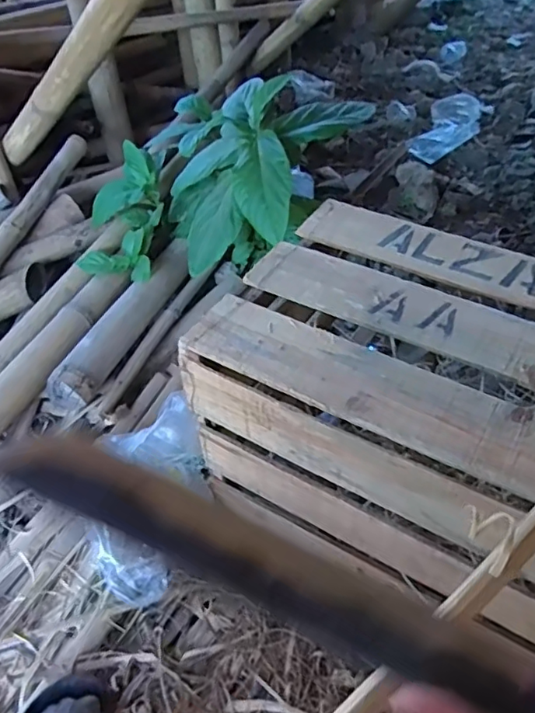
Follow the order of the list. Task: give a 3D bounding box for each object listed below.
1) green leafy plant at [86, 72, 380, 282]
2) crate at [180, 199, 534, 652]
[{"bbox_3d":[-0.121,-0.353,1.159,0.491,0.296,0.459,21,49,23],"label":"green leafy plant"},{"bbox_3d":[0.240,0.083,0.673,0.577,0.282,0.341,23,50,24],"label":"crate"}]

